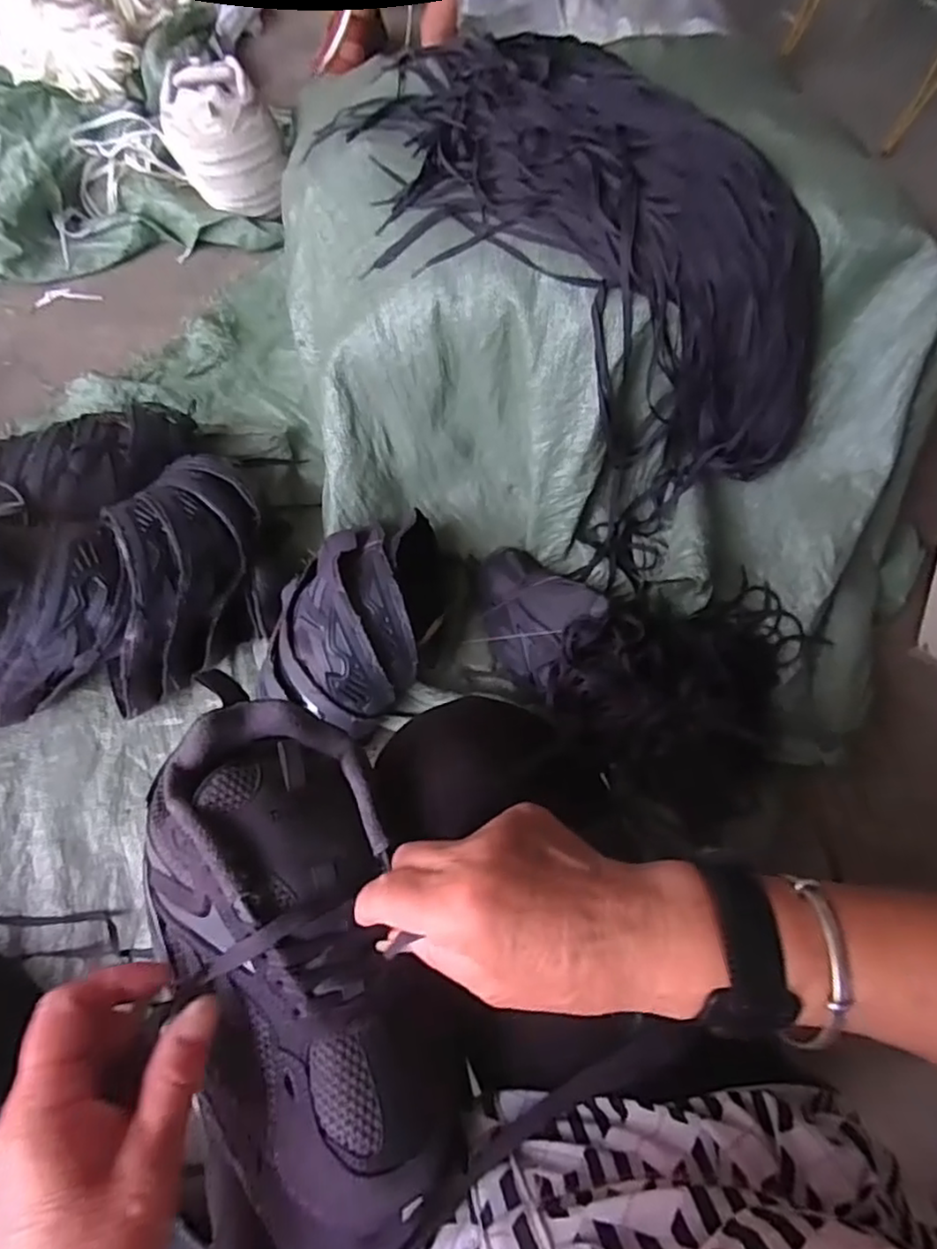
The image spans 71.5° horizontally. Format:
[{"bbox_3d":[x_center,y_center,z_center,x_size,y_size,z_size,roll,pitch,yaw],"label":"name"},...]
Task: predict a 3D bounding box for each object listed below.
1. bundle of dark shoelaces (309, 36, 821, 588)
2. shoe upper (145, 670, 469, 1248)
[{"bbox_3d":[0.117,-0.386,0.806,0.606,0.353,0.315,41,70,14],"label":"bundle of dark shoelaces"},{"bbox_3d":[-0.085,0.155,0.320,0.114,0.092,0.258,-19,76,-11],"label":"shoe upper"}]

